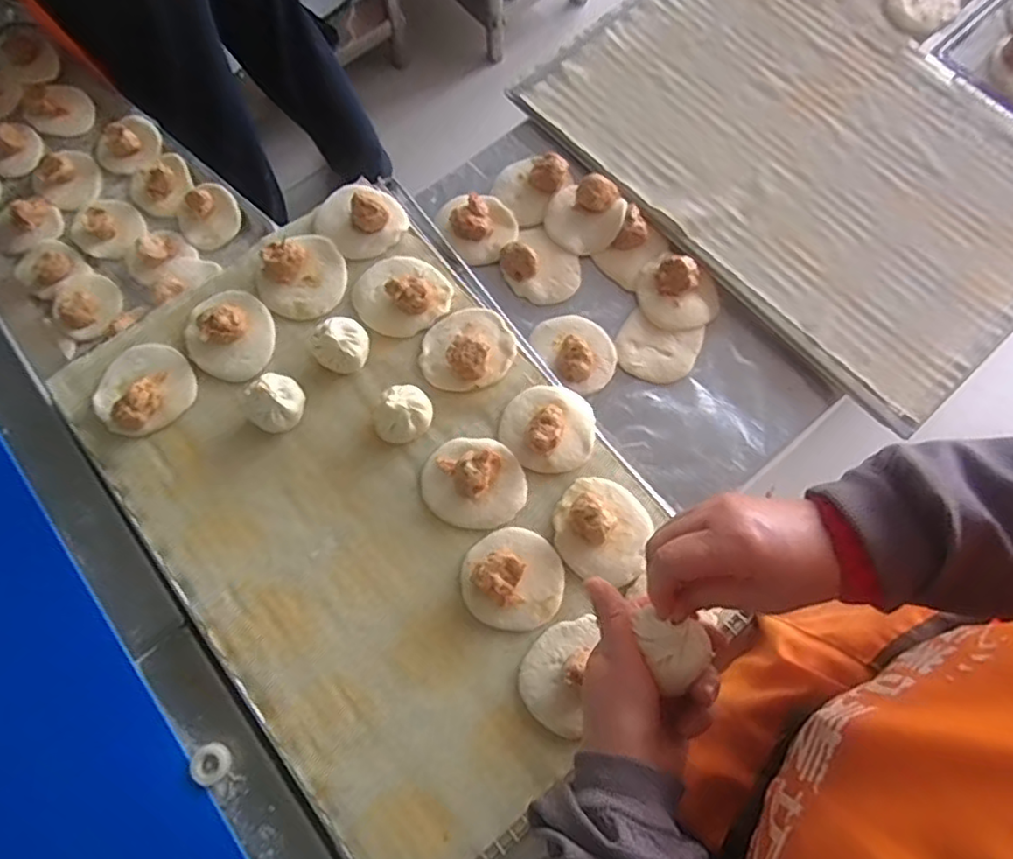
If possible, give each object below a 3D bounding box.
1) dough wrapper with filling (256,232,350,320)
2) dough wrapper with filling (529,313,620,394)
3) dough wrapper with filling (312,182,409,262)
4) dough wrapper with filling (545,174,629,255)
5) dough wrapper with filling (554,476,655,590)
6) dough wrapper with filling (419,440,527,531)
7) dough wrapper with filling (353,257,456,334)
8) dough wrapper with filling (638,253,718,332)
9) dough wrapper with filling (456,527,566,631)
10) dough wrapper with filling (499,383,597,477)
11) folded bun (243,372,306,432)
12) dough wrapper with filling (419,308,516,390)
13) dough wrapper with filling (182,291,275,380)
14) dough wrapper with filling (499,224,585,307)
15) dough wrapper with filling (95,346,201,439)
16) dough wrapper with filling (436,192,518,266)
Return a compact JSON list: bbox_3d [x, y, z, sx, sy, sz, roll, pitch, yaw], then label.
[{"bbox_3d":[-0.210,-0.158,0.640,0.087,0.028,0.084,0,73,-1],"label":"dough wrapper with filling"},{"bbox_3d":[0.077,-0.088,0.665,0.074,0.035,0.093,-28,75,-9],"label":"dough wrapper with filling"},{"bbox_3d":[-0.157,-0.231,0.661,0.094,0.035,0.083,38,76,10],"label":"dough wrapper with filling"},{"bbox_3d":[0.090,-0.244,0.707,0.086,0.039,0.080,0,73,-1],"label":"dough wrapper with filling"},{"bbox_3d":[0.088,0.087,0.565,0.085,0.038,0.088,0,73,-1],"label":"dough wrapper with filling"},{"bbox_3d":[-0.030,0.047,0.578,0.096,0.024,0.082,1,73,0],"label":"dough wrapper with filling"},{"bbox_3d":[-0.107,-0.142,0.633,0.095,0.031,0.081,-29,75,-9],"label":"dough wrapper with filling"},{"bbox_3d":[0.190,-0.152,0.687,0.095,0.031,0.087,0,73,-1],"label":"dough wrapper with filling"},{"bbox_3d":[0.006,0.131,0.552,0.090,0.025,0.085,0,73,-1],"label":"dough wrapper with filling"},{"bbox_3d":[0.043,-0.005,0.594,0.087,0.033,0.086,37,76,10],"label":"dough wrapper with filling"},{"bbox_3d":[-0.220,-0.027,0.593,0.052,0.048,0.055,0,73,-1],"label":"folded bun"},{"bbox_3d":[-0.040,-0.084,0.619,0.093,0.034,0.080,-16,74,-5],"label":"dough wrapper with filling"},{"bbox_3d":[-0.279,-0.097,0.620,0.084,0.030,0.089,0,73,-1],"label":"dough wrapper with filling"},{"bbox_3d":[0.040,-0.185,0.696,0.088,0.035,0.077,38,76,10],"label":"dough wrapper with filling"},{"bbox_3d":[-0.356,-0.044,0.605,0.084,0.039,0.091,0,73,-1],"label":"dough wrapper with filling"},{"bbox_3d":[-0.031,-0.229,0.703,0.086,0.029,0.081,-6,73,-2],"label":"dough wrapper with filling"}]

